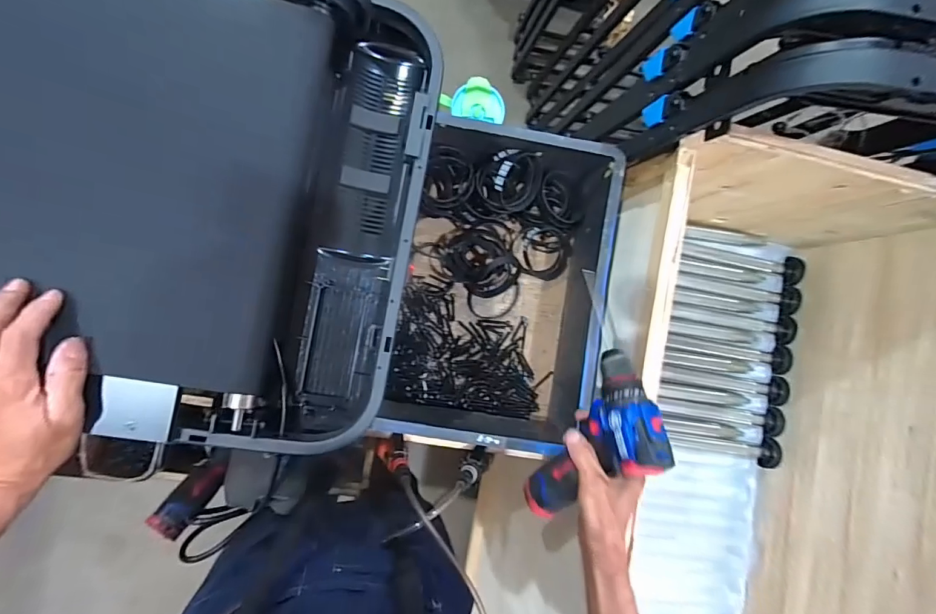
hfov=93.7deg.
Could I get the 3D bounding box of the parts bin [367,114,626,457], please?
[{"bbox_3d":[0.058,-0.034,0.730,0.309,0.187,0.480,10,87,-8],"label":"parts bin"}]

